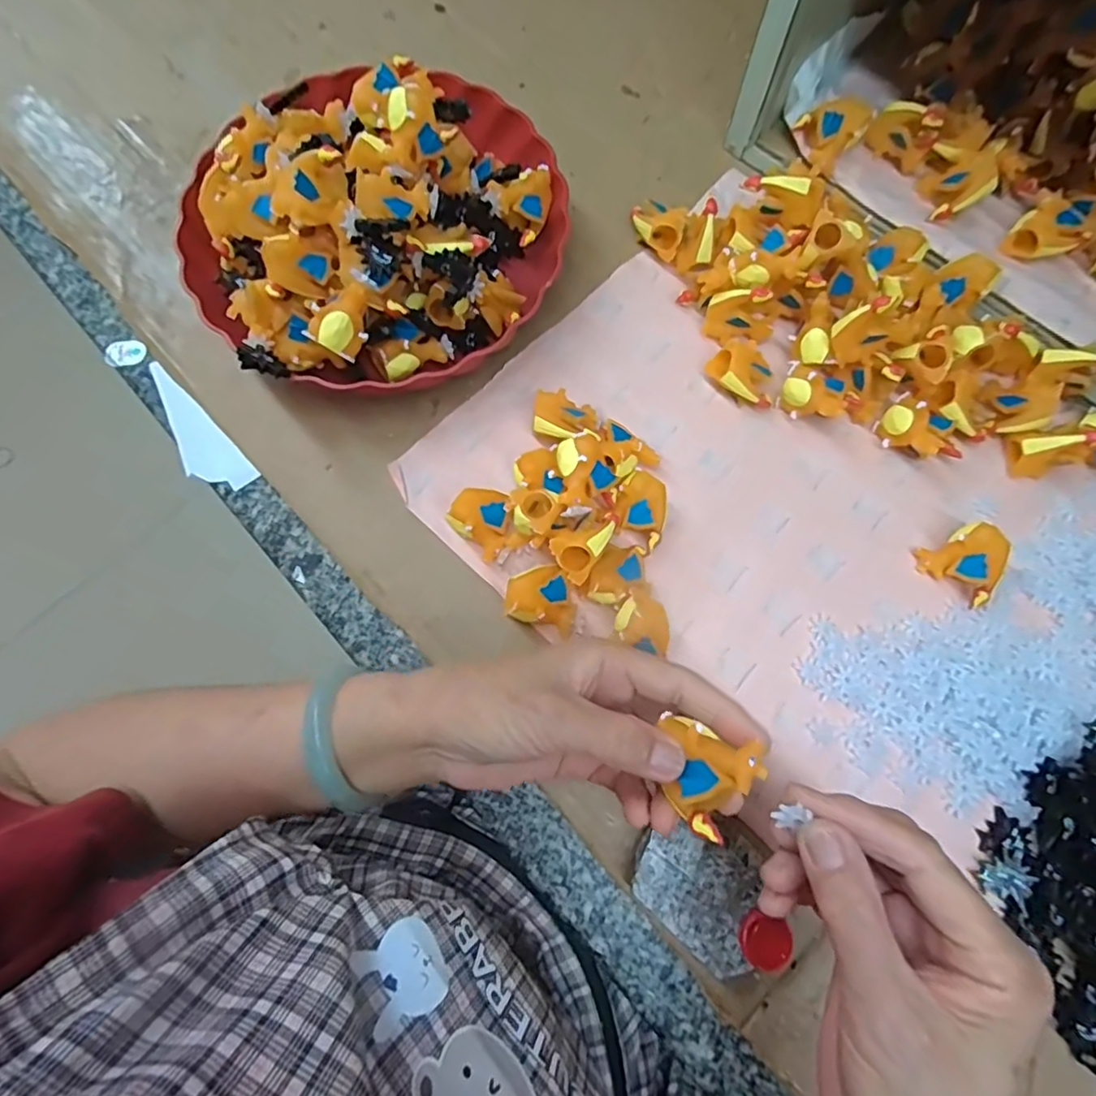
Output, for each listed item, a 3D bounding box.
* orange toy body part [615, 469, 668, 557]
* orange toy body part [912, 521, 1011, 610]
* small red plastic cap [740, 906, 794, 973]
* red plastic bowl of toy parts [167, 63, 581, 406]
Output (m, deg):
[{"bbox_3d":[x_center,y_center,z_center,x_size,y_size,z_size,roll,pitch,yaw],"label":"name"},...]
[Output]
[{"bbox_3d":[0.056,-0.021,0.351,0.032,0.031,0.039,20,77,6],"label":"orange toy body part"},{"bbox_3d":[0.249,0.009,0.341,0.046,0.032,0.032,41,80,10],"label":"orange toy body part"},{"bbox_3d":[0.107,0.194,0.286,0.024,0.008,0.024,4,92,28],"label":"small red plastic cap"},{"bbox_3d":[-0.101,-0.205,0.365,0.207,0.100,0.243,28,78,8],"label":"red plastic bowl of toy parts"}]

